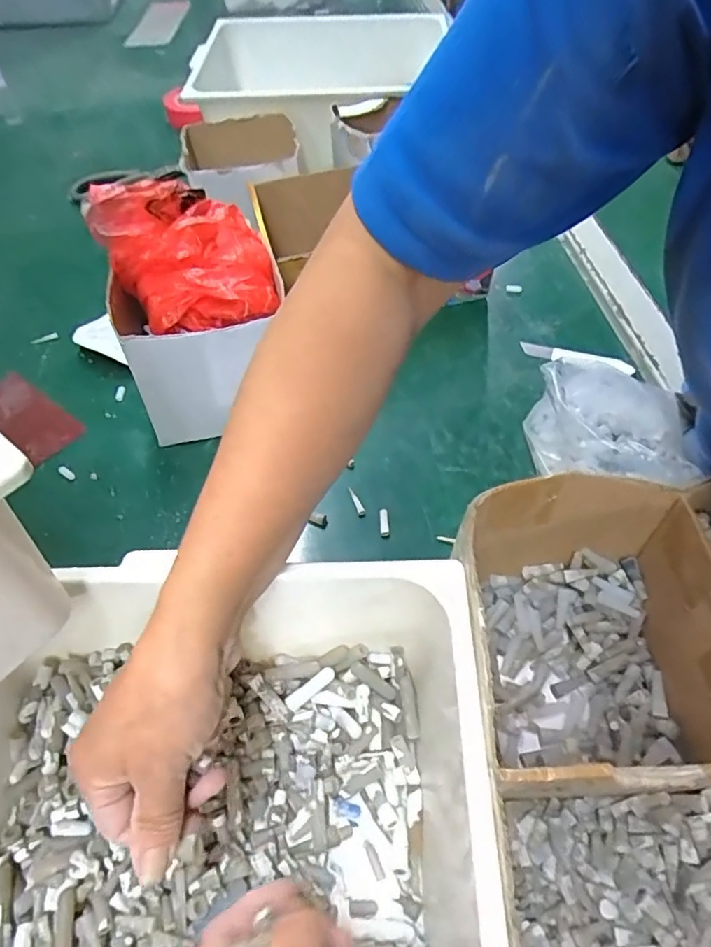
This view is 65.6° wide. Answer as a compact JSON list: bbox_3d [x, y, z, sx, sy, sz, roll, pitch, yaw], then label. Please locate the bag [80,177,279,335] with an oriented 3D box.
[{"bbox_3d":[-0.137,-0.181,0.459,0.126,0.088,0.131,-24,56,-14],"label":"bag"}]

